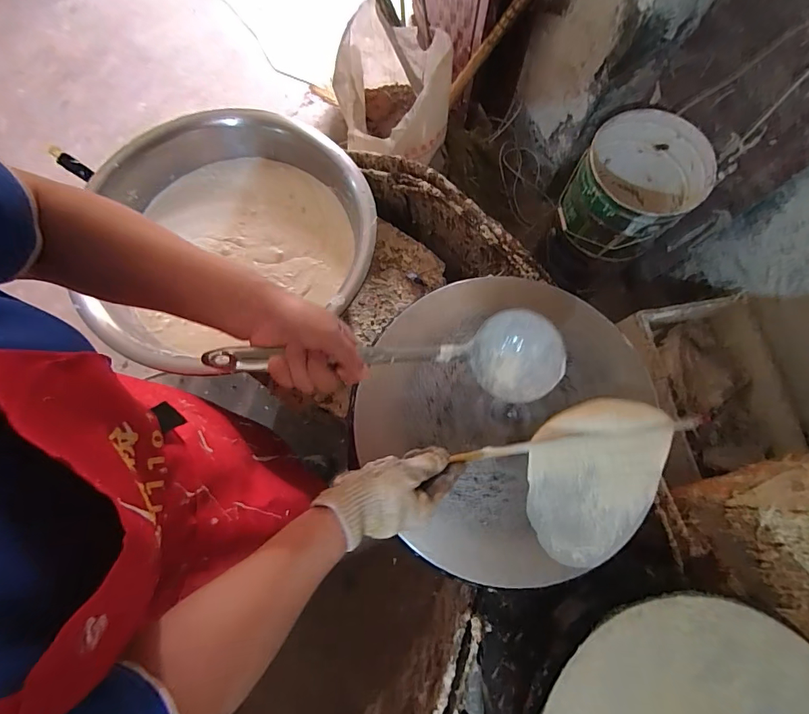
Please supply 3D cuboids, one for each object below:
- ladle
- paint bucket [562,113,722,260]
[{"bbox_3d":[-0.005,-0.001,0.407,0.334,0.067,0.084,0,74,-15],"label":"ladle"},{"bbox_3d":[0.602,-0.447,1.120,0.283,0.245,0.293,0,74,0],"label":"paint bucket"}]

